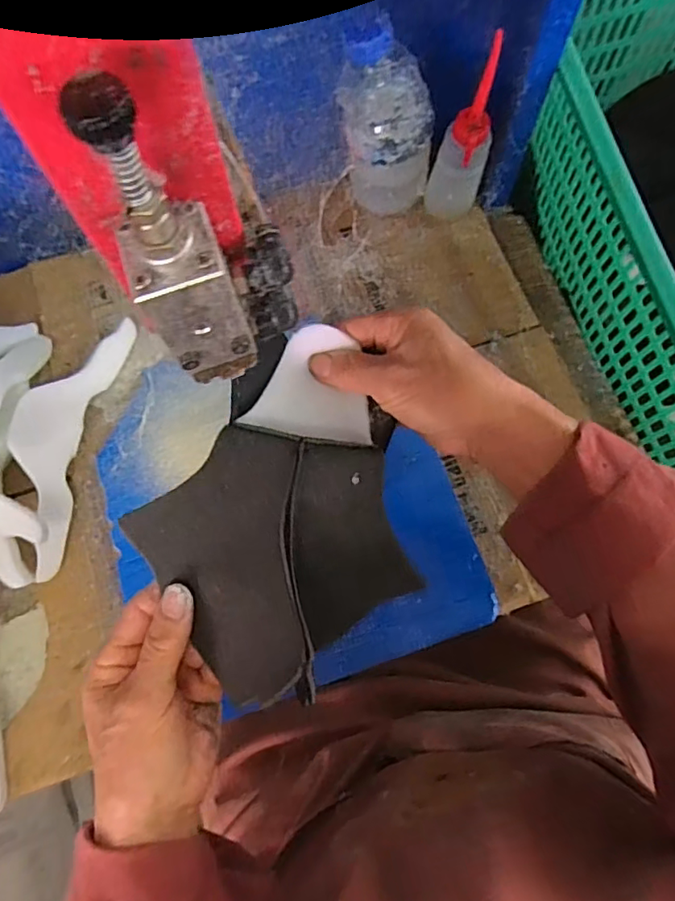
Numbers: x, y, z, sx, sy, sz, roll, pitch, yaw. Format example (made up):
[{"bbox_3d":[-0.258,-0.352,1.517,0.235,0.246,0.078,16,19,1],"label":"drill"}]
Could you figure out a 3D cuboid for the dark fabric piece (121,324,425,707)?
[{"bbox_3d":[-0.030,0.029,0.312,0.165,0.052,0.166,-37,76,-11],"label":"dark fabric piece"}]

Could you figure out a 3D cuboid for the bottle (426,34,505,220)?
[{"bbox_3d":[0.118,-0.285,0.505,0.051,0.182,0.043,16,73,5],"label":"bottle"}]

